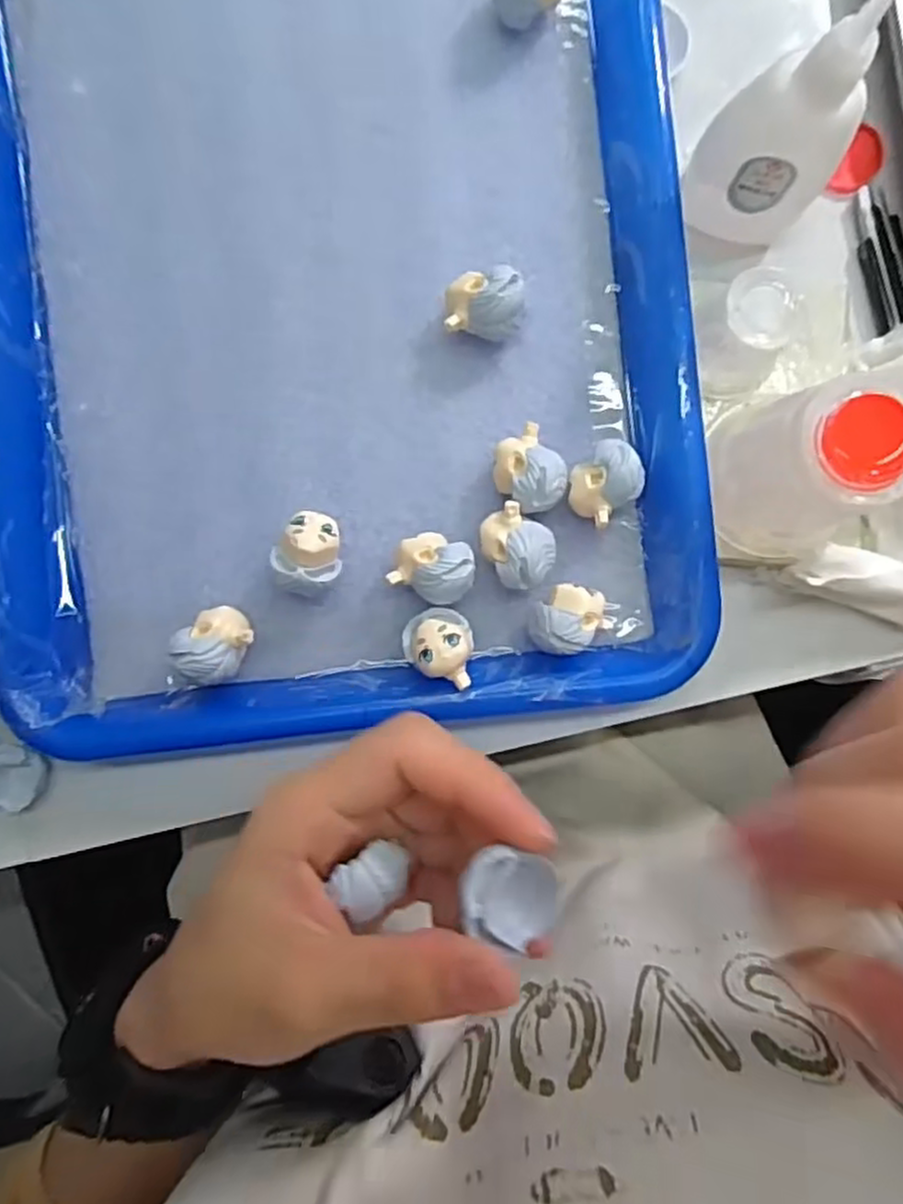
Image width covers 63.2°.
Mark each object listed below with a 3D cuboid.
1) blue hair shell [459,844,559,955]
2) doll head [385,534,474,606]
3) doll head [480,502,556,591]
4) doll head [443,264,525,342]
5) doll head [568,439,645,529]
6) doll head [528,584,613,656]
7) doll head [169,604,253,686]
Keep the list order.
[{"bbox_3d":[0.014,0.069,0.170,0.022,0.013,0.022,0,91,-1],"label":"blue hair shell"},{"bbox_3d":[-0.006,-0.012,0.256,0.027,0.024,0.022,25,91,-1],"label":"doll head"},{"bbox_3d":[0.022,-0.019,0.258,0.026,0.022,0.023,37,91,-1],"label":"doll head"},{"bbox_3d":[0.011,-0.103,0.259,0.027,0.024,0.021,-1,91,-1],"label":"doll head"},{"bbox_3d":[0.053,-0.041,0.259,0.026,0.022,0.021,-45,91,0],"label":"doll head"},{"bbox_3d":[0.040,0.006,0.258,0.028,0.025,0.021,-32,91,0],"label":"doll head"},{"bbox_3d":[-0.081,0.015,0.256,0.026,0.023,0.022,-39,91,0],"label":"doll head"}]

